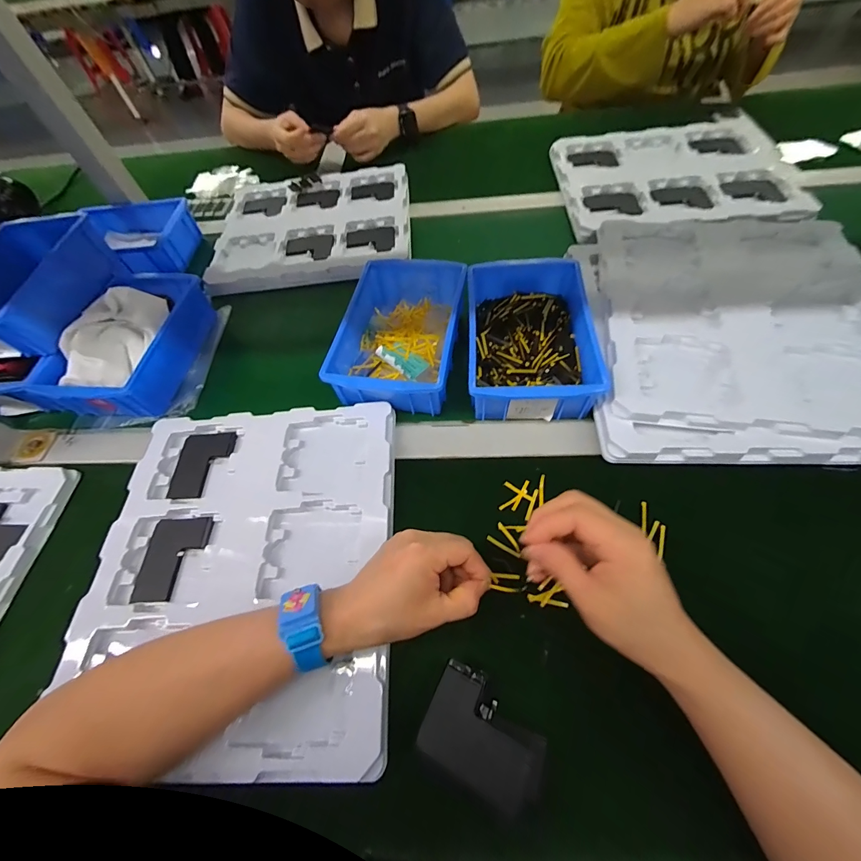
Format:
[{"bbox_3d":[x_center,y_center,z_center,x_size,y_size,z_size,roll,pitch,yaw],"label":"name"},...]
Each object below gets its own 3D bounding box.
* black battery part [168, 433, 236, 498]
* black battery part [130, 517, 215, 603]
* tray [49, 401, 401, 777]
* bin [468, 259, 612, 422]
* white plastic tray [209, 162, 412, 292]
[{"bbox_3d":[-0.252,0.038,0.413,0.062,0.008,0.077,-4,60,4],"label":"black battery part"},{"bbox_3d":[-0.248,0.123,0.360,0.061,0.004,0.077,-3,60,5],"label":"black battery part"},{"bbox_3d":[-0.177,0.114,0.346,0.282,0.033,0.321,-4,60,4],"label":"tray"},{"bbox_3d":[0.113,-0.111,0.430,0.131,0.055,0.200,-1,59,8],"label":"bin"},{"bbox_3d":[-0.199,-0.357,0.637,0.321,0.033,0.297,-4,60,4],"label":"white plastic tray"}]

